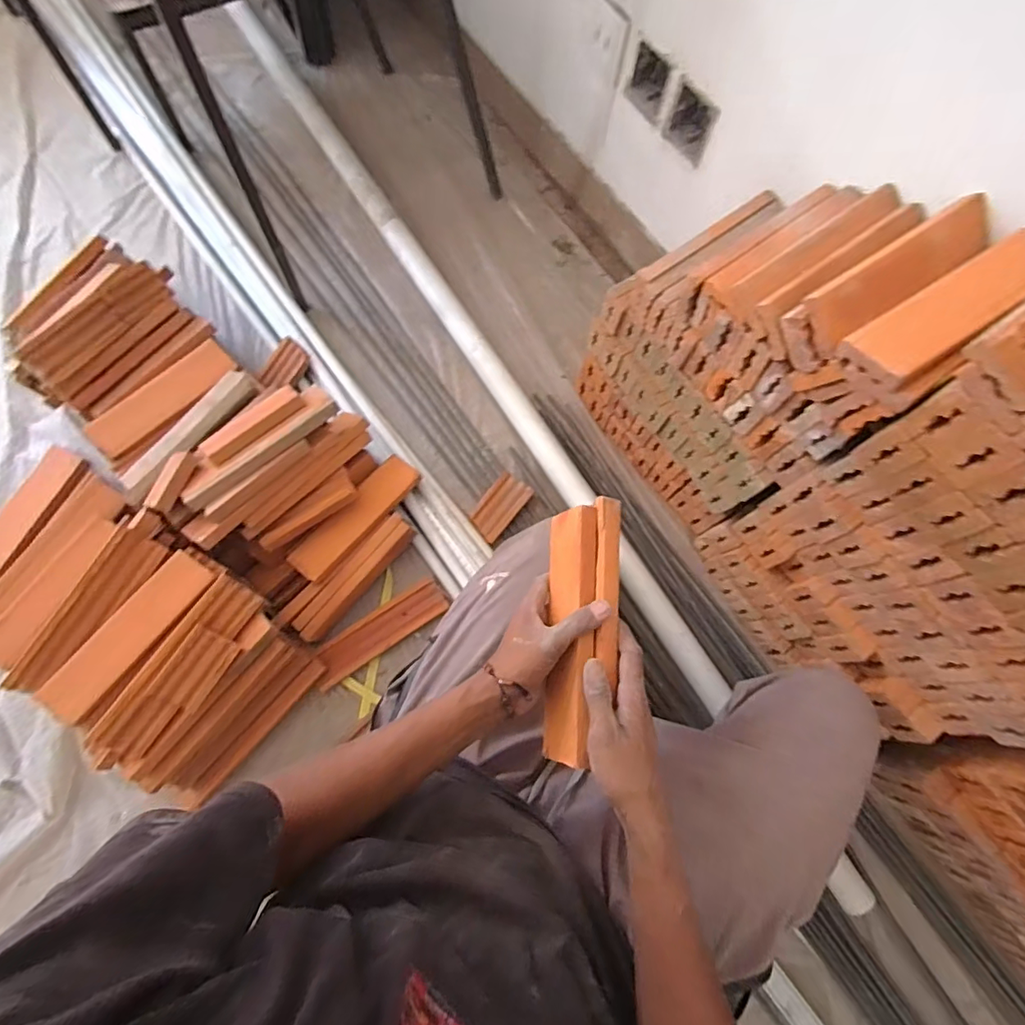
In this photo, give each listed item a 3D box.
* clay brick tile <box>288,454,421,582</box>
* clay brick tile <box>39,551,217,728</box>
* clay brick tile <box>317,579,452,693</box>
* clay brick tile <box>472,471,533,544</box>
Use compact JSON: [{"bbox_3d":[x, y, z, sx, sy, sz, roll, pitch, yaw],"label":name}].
[{"bbox_3d":[-0.236,0.007,0.801,0.065,0.016,0.224,38,75,9],"label":"clay brick tile"},{"bbox_3d":[-0.474,0.151,0.648,0.068,0.020,0.226,34,75,7],"label":"clay brick tile"},{"bbox_3d":[-0.209,0.185,0.833,0.219,0.016,0.063,-33,77,-11],"label":"clay brick tile"},{"bbox_3d":[-0.022,-0.010,0.881,0.063,0.011,0.110,38,75,9],"label":"clay brick tile"}]

